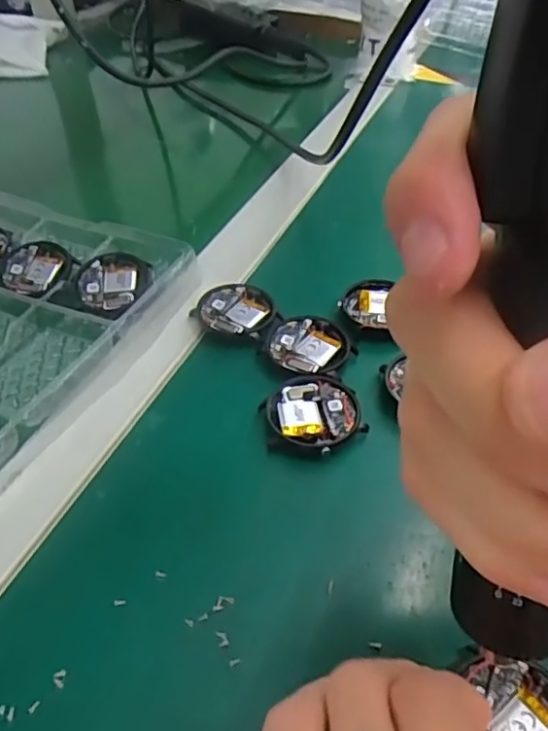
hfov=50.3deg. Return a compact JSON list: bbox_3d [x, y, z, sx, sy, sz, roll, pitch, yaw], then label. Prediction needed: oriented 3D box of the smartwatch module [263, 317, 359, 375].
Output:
[{"bbox_3d":[0.018,-0.012,0.317,0.044,0.006,0.043,25,50,24],"label":"smartwatch module"}]

